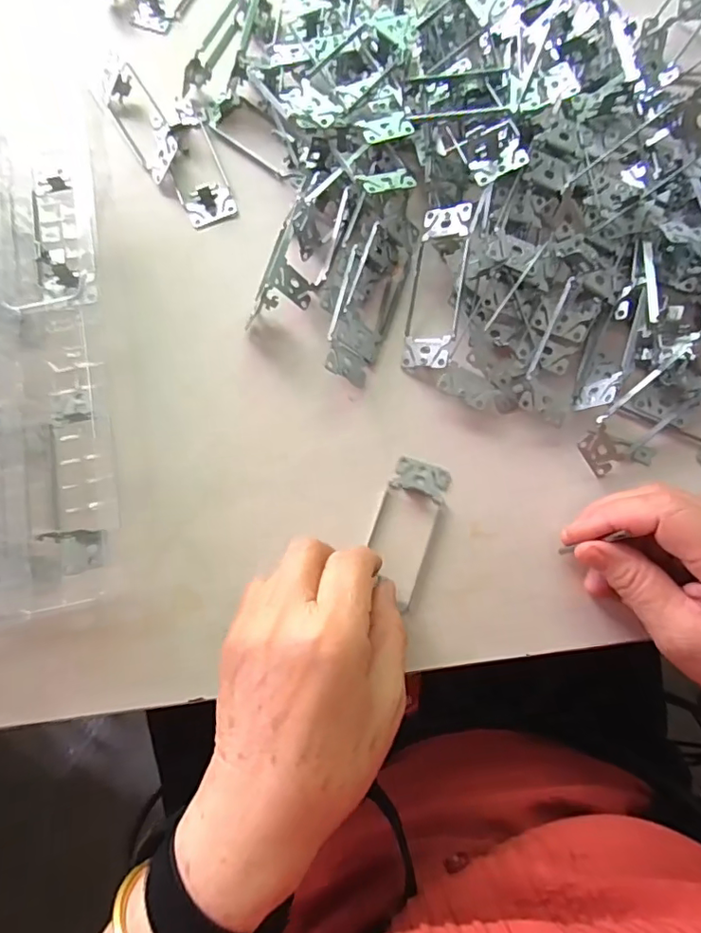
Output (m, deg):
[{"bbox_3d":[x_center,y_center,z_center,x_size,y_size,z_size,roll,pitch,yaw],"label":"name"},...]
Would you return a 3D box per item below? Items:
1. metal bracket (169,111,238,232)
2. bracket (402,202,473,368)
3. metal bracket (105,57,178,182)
[{"bbox_3d":[-0.116,-0.226,0.394,0.038,0.012,0.104,-19,77,-3],"label":"metal bracket"},{"bbox_3d":[0.055,-0.116,0.347,0.039,0.007,0.105,9,89,37],"label":"bracket"},{"bbox_3d":[-0.156,-0.258,0.394,0.034,0.026,0.099,-33,79,-6],"label":"metal bracket"}]

